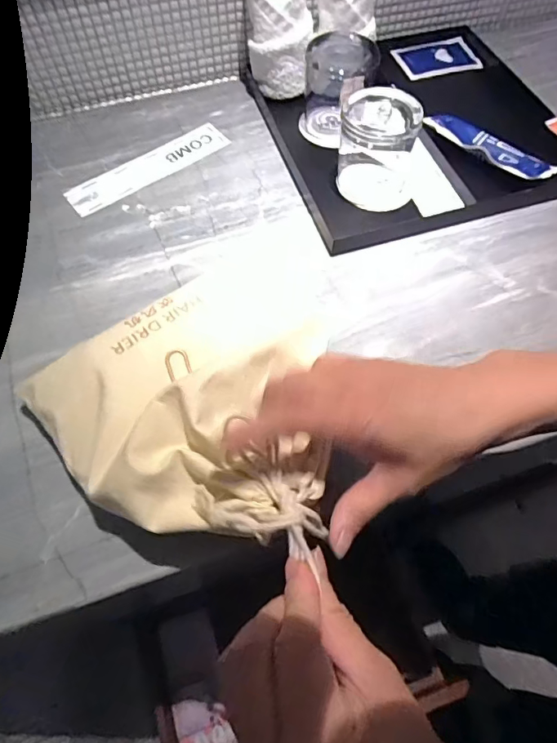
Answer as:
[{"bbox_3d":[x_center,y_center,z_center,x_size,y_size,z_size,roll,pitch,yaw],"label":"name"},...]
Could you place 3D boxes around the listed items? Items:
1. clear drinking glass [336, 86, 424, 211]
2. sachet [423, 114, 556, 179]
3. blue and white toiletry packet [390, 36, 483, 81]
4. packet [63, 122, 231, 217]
[{"bbox_3d":[0.103,-0.225,0.468,0.080,0.087,0.080,6,61,5],"label":"clear drinking glass"},{"bbox_3d":[0.234,-0.251,0.506,0.144,0.011,0.049,40,69,20],"label":"sachet"},{"bbox_3d":[0.214,-0.426,0.624,0.104,0.006,0.067,-16,62,-7],"label":"blue and white toiletry packet"},{"bbox_3d":[-0.148,-0.238,0.529,0.195,0.007,0.045,-34,66,-16],"label":"packet"}]

